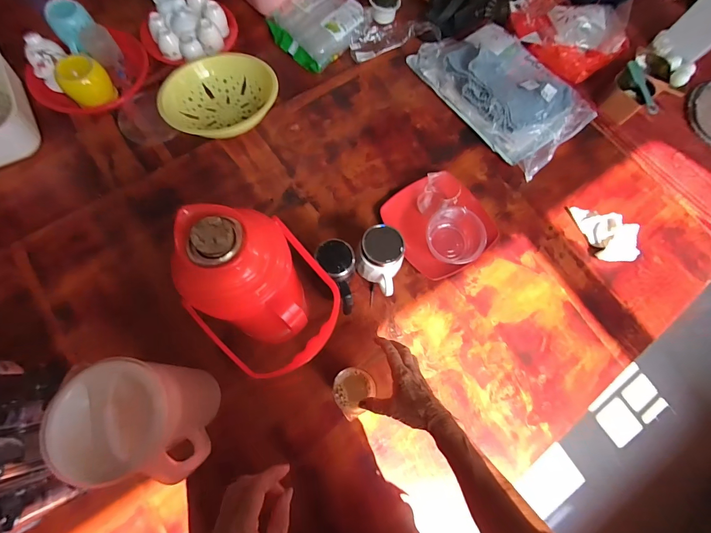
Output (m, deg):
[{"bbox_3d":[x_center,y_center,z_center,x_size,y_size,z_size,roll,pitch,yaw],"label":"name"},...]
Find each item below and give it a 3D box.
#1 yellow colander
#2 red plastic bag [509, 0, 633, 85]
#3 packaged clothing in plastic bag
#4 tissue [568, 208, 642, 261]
[{"bbox_3d":[-0.300,-0.401,0.760,0.251,0.069,0.211,1,73,-4],"label":"yellow colander"},{"bbox_3d":[0.546,-0.614,0.860,0.297,0.081,0.236,35,73,6],"label":"red plastic bag"},{"bbox_3d":[0.363,-0.451,0.815,0.283,0.069,0.433,-37,79,-14],"label":"packaged clothing in plastic bag"},{"bbox_3d":[0.541,-0.078,0.716,0.081,0.053,0.151,-18,75,-10],"label":"tissue"}]

